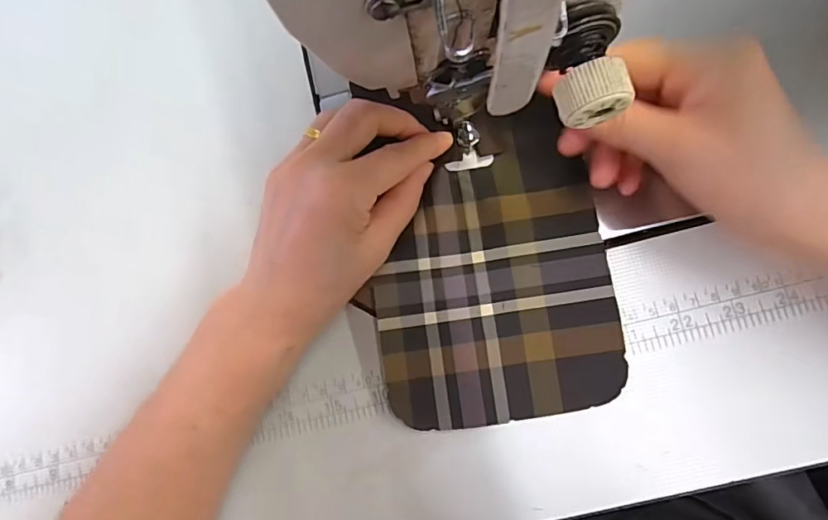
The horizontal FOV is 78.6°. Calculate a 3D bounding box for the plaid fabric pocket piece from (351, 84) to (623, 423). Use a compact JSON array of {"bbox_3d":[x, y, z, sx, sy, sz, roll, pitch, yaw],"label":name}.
[{"bbox_3d":[0.037,-0.005,0.256,0.114,0.010,0.165,-8,82,2],"label":"plaid fabric pocket piece"}]

